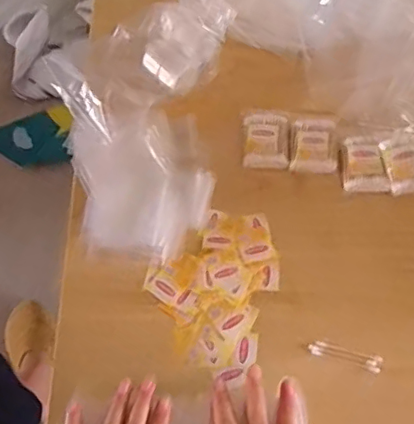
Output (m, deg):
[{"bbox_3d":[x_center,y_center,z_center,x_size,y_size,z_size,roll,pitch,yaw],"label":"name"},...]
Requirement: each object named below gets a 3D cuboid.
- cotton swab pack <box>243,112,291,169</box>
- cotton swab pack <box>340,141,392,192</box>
[{"bbox_3d":[0.078,-0.094,0.732,0.057,0.010,0.082,4,59,2],"label":"cotton swab pack"},{"bbox_3d":[0.196,-0.058,0.707,0.053,0.012,0.073,-1,59,-1],"label":"cotton swab pack"}]

